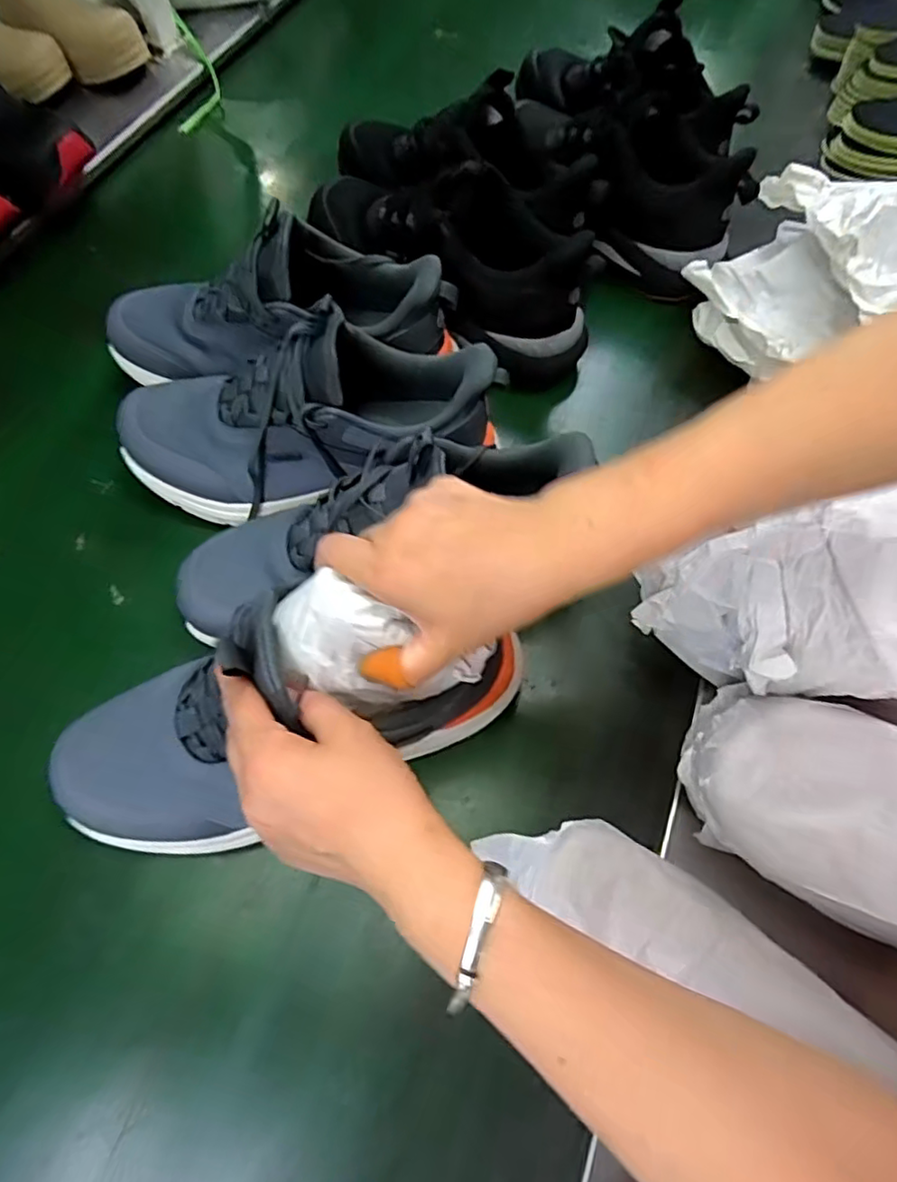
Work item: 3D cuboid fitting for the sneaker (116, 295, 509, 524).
[{"bbox_3d":[-0.113,-0.138,0.470,0.292,0.116,0.111,0,63,-1],"label":"sneaker"}]

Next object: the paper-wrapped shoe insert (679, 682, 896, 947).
[{"bbox_3d":[0.221,0.121,0.295,0.215,0.061,0.101,26,63,36],"label":"paper-wrapped shoe insert"}]

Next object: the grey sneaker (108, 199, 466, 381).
[{"bbox_3d":[-0.148,-0.232,0.499,0.293,0.117,0.089,-4,63,-3],"label":"grey sneaker"}]

